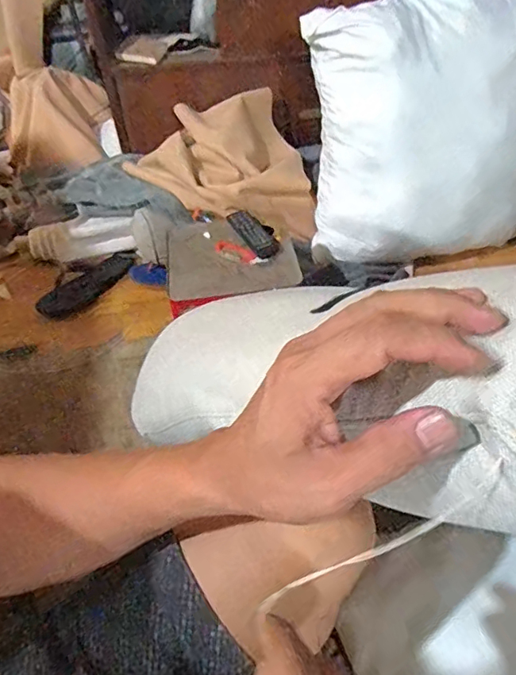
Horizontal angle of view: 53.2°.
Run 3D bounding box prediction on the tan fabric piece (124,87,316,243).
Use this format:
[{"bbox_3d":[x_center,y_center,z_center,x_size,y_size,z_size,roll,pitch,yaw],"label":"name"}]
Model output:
[{"bbox_3d":[-0.096,-0.434,1.286,0.475,0.228,0.259,2,44,6],"label":"tan fabric piece"}]

